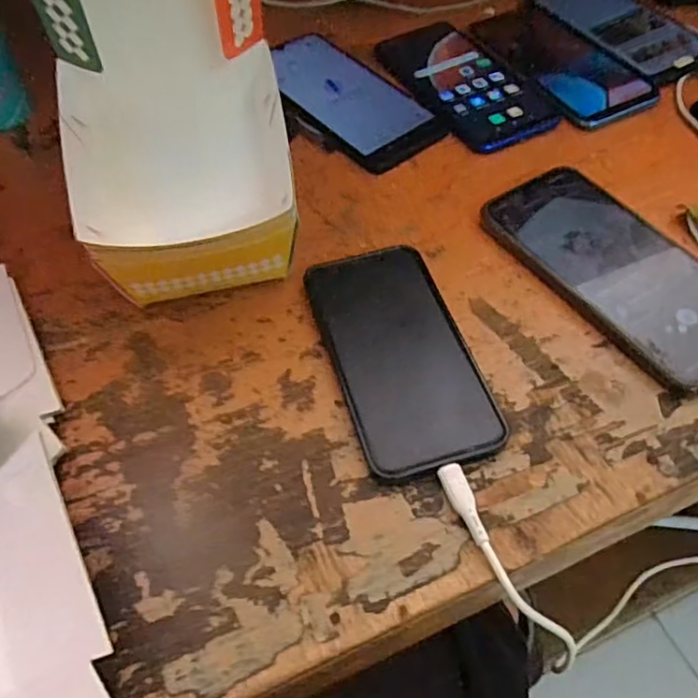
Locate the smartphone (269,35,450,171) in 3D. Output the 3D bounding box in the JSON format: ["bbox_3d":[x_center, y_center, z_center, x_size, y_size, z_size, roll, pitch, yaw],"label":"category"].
[{"bbox_3d":[-0.006,-0.201,0.495,0.079,0.008,0.177,-31,61,-19],"label":"smartphone"}]

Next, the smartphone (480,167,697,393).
[{"bbox_3d":[0.161,-0.052,0.373,0.077,0.010,0.170,-27,60,-17],"label":"smartphone"}]

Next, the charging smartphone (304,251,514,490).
[{"bbox_3d":[0.028,0.002,0.341,0.073,0.012,0.137,-15,57,-9],"label":"charging smartphone"}]

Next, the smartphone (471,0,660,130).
[{"bbox_3d":[0.169,-0.239,0.510,0.072,0.013,0.175,-20,58,-12],"label":"smartphone"}]

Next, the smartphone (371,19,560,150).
[{"bbox_3d":[0.087,-0.214,0.497,0.078,0.014,0.171,-22,58,-13],"label":"smartphone"}]

